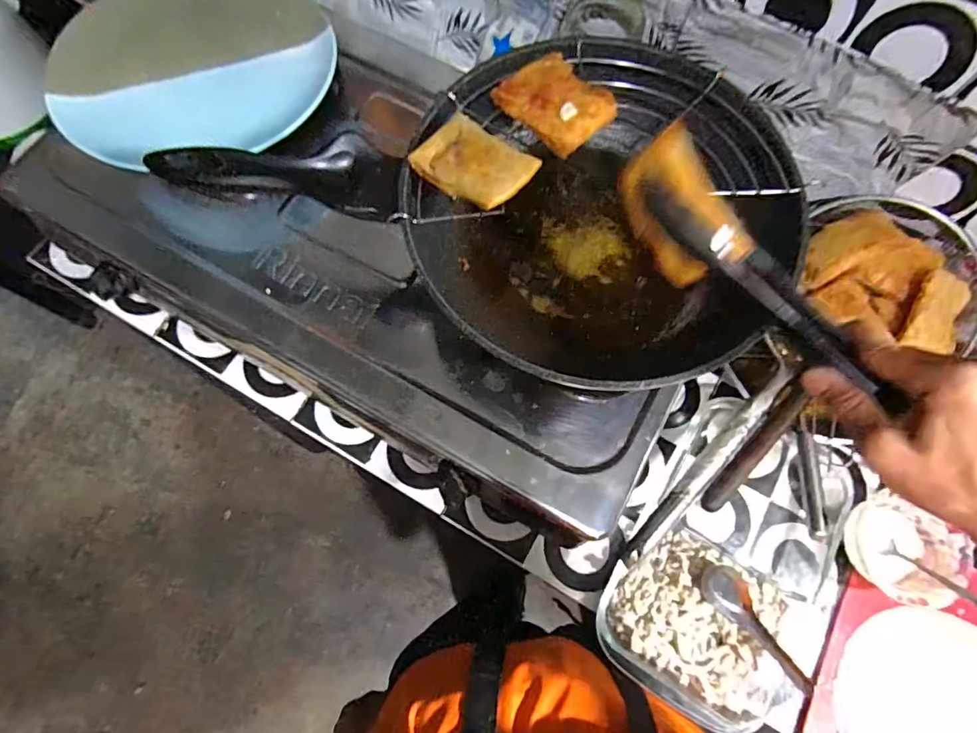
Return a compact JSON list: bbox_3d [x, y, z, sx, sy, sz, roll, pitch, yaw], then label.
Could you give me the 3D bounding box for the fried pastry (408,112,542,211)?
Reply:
[{"bbox_3d":[-0.012,-0.151,0.373,0.083,0.015,0.057,38,76,9],"label":"fried pastry"}]

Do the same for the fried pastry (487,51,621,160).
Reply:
[{"bbox_3d":[0.052,-0.207,0.392,0.065,0.019,0.087,-41,78,-12],"label":"fried pastry"}]

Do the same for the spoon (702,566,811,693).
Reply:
[{"bbox_3d":[0.249,0.234,0.462,0.037,0.027,0.113,-42,79,-13],"label":"spoon"}]

